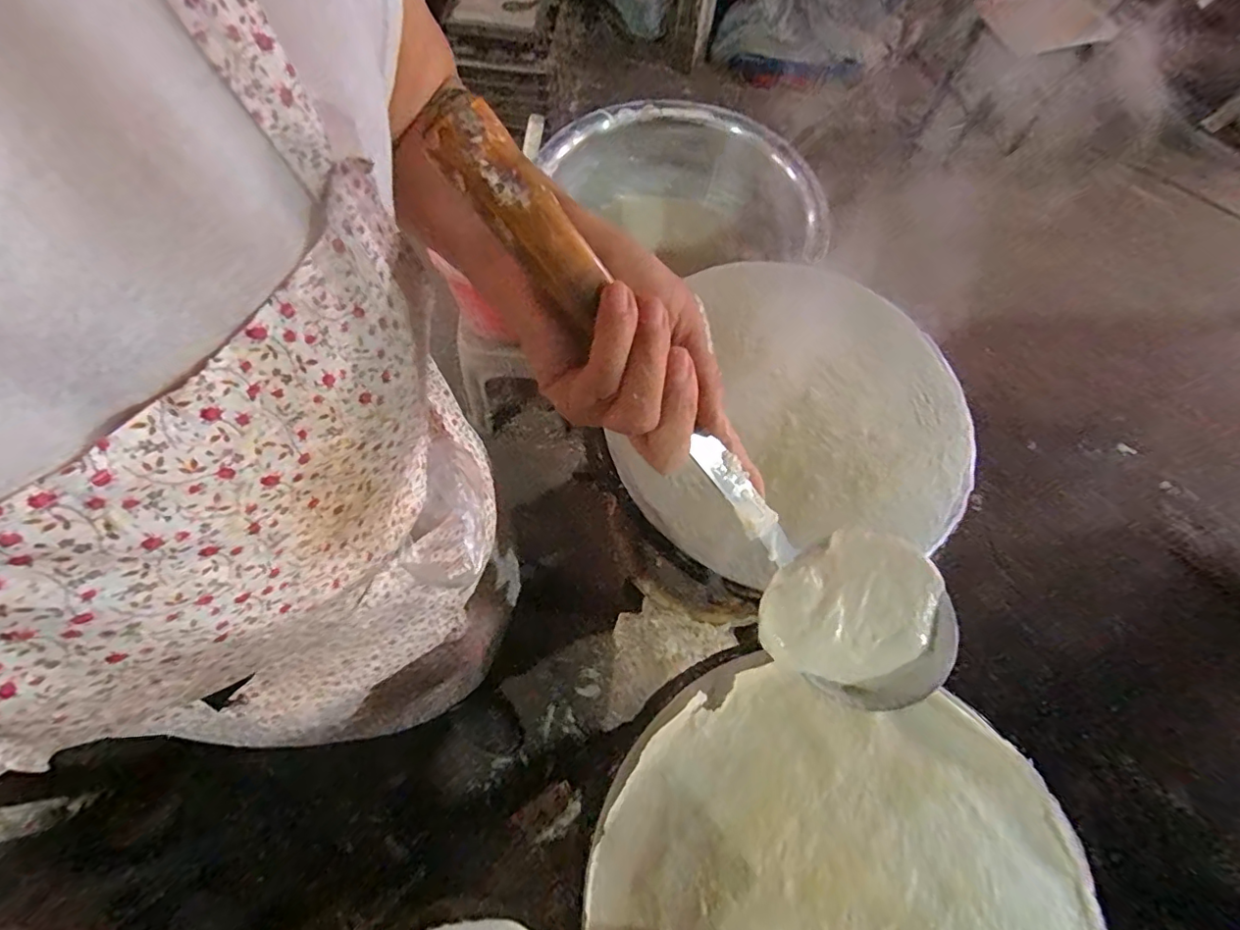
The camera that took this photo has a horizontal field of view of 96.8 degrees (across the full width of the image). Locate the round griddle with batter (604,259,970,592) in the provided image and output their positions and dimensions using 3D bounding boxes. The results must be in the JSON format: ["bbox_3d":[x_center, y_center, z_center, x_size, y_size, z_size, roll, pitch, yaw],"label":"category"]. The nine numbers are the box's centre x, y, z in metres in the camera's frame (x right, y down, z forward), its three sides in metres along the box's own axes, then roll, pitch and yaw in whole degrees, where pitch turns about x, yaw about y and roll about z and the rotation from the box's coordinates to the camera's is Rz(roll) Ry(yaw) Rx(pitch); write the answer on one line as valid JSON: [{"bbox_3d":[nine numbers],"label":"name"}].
[{"bbox_3d":[0.174,-0.066,0.570,0.363,0.027,0.335,1,67,-3],"label":"round griddle with batter"}]

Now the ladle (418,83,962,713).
[{"bbox_3d":[0.054,-0.010,0.262,0.090,0.056,0.350,-47,112,-18],"label":"ladle"}]

